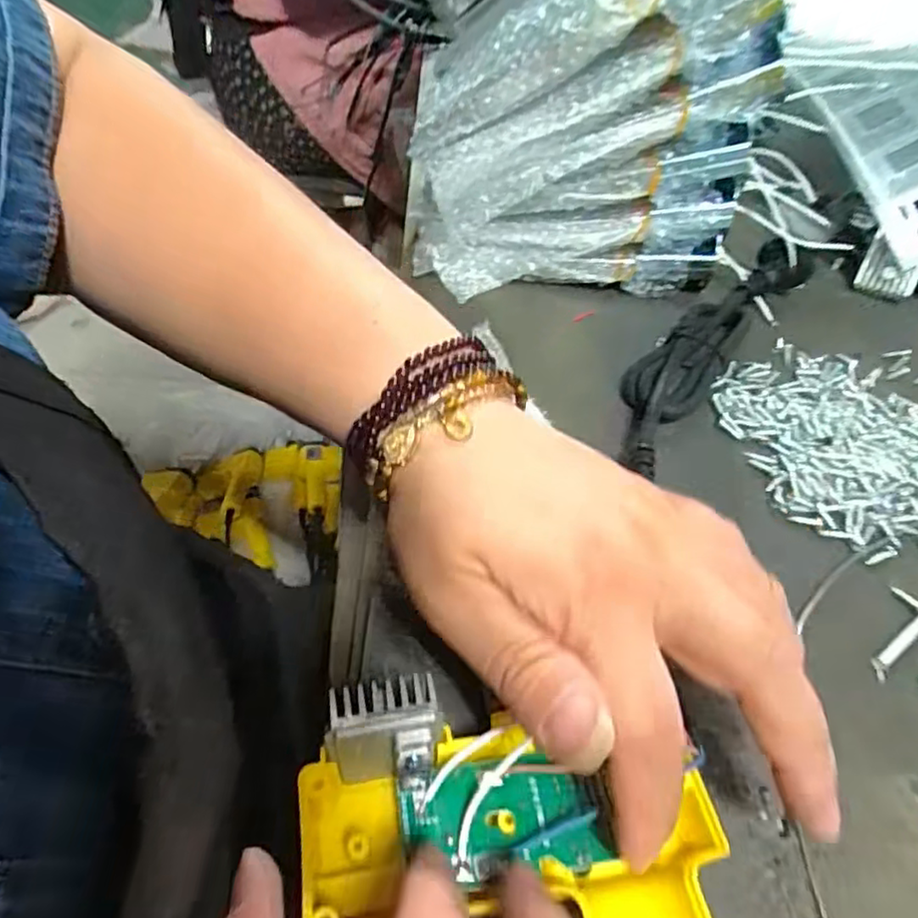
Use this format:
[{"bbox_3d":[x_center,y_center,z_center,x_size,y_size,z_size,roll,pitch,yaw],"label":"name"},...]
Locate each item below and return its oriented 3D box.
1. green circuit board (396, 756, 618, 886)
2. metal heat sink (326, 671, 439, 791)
[{"bbox_3d":[0.013,0.106,0.189,0.060,0.007,0.031,5,50,-1],"label":"green circuit board"},{"bbox_3d":[-0.023,0.084,0.191,0.030,0.048,0.020,1,50,-4],"label":"metal heat sink"}]

